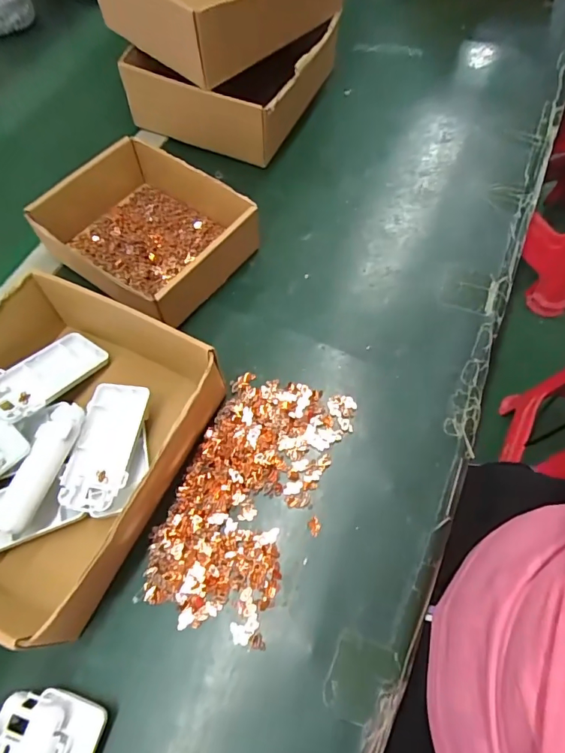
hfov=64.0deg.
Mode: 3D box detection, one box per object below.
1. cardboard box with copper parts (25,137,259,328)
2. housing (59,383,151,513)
[{"bbox_3d":[-0.126,-0.136,0.426,0.169,0.054,0.141,32,67,16],"label":"cardboard box with copper parts"},{"bbox_3d":[-0.131,0.050,0.334,0.045,0.016,0.094,9,66,2],"label":"housing"}]

